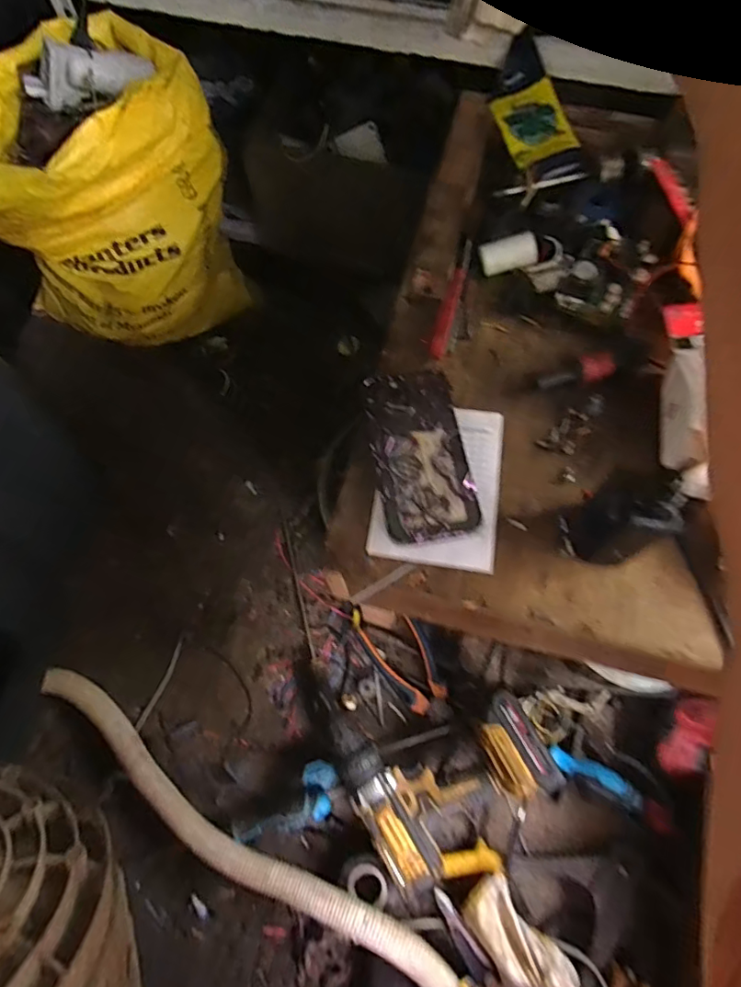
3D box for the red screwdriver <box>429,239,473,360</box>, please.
[{"bbox_3d":[0.082,-0.195,0.516,0.016,0.021,0.140,16,68,7],"label":"red screwdriver"}]

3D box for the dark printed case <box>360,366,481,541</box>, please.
[{"bbox_3d":[0.043,-0.036,0.458,0.079,0.014,0.156,-8,67,-3],"label":"dark printed case"}]

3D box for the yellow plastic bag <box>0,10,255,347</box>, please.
[{"bbox_3d":[-0.363,-0.398,0.770,0.215,0.349,0.318,38,72,15],"label":"yellow plastic bag"}]

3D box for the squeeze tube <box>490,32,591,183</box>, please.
[{"bbox_3d":[0.185,-0.422,0.578,0.075,0.040,0.172,-16,68,-7],"label":"squeeze tube"}]

